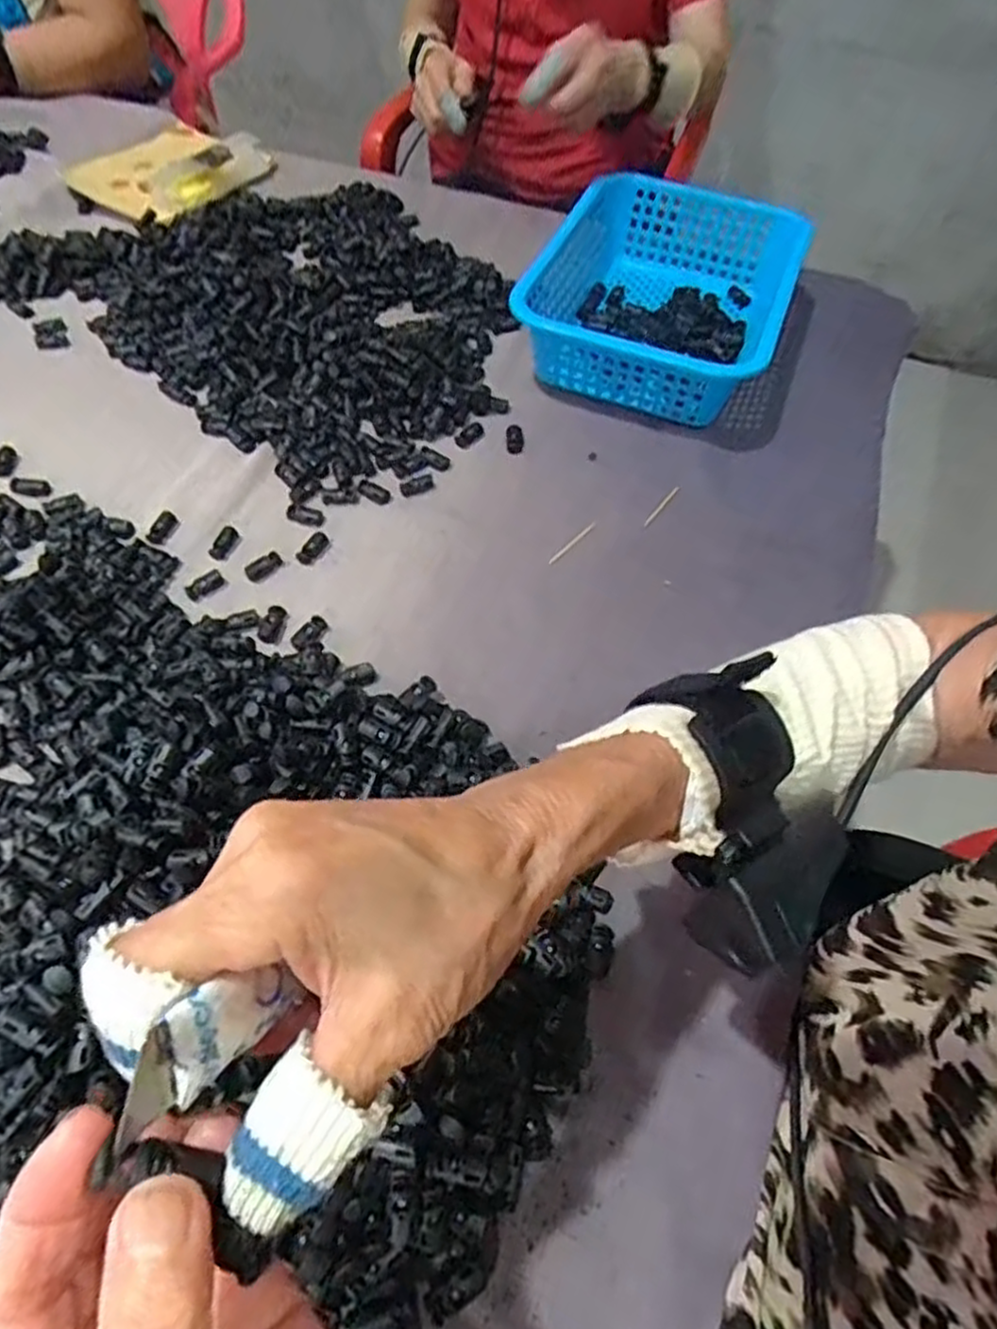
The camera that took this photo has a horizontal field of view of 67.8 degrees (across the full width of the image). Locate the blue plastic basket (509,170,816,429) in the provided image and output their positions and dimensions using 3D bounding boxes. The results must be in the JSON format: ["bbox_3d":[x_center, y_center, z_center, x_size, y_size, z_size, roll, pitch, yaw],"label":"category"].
[{"bbox_3d":[0.151,-0.357,0.708,0.225,0.076,0.311,21,57,11],"label":"blue plastic basket"}]

